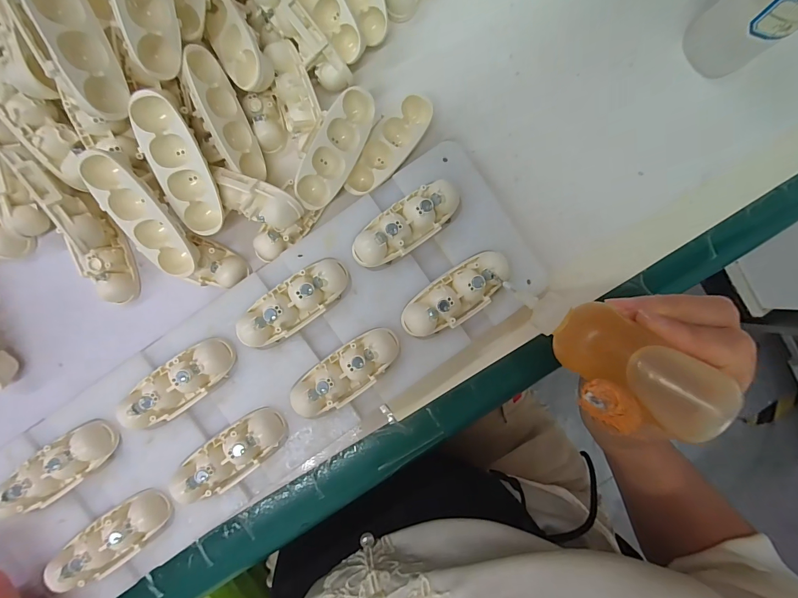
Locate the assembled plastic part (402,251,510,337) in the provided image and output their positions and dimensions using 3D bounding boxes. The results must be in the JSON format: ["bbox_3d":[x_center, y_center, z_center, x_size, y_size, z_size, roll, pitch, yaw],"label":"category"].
[{"bbox_3d":[0.031,-0.001,0.200,0.062,0.016,0.025,-36,94,-1],"label":"assembled plastic part"}]

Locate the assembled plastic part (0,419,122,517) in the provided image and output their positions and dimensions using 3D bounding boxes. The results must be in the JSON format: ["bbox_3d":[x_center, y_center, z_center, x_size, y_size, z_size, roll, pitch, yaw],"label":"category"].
[{"bbox_3d":[-0.172,0.086,0.190,0.056,0.016,0.022,-39,94,-1],"label":"assembled plastic part"}]

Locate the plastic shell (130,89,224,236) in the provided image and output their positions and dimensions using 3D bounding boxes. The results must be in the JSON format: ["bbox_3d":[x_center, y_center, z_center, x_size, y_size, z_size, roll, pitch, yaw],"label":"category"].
[{"bbox_3d":[-0.104,-0.064,0.183,0.021,0.013,0.064,-16,119,-2],"label":"plastic shell"}]

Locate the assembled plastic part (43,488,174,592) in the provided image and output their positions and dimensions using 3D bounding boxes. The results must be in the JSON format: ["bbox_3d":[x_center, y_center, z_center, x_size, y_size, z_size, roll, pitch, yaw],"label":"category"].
[{"bbox_3d":[-0.146,0.122,0.192,0.059,0.016,0.024,-37,94,-1],"label":"assembled plastic part"}]

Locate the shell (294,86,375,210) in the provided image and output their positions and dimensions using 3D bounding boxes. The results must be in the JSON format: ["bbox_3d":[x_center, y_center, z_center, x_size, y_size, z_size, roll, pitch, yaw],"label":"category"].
[{"bbox_3d":[-0.032,-0.078,0.193,0.022,0.015,0.066,28,90,-4],"label":"shell"}]

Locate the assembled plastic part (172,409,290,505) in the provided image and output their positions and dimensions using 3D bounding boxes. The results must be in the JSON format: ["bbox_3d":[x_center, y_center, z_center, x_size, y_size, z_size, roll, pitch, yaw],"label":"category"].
[{"bbox_3d":[-0.087,0.080,0.194,0.060,0.015,0.024,-37,94,-1],"label":"assembled plastic part"}]

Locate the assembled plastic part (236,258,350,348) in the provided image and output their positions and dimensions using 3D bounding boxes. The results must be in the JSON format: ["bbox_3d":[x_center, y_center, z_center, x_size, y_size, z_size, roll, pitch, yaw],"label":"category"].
[{"bbox_3d":[-0.054,0.002,0.194,0.061,0.016,0.024,-35,94,-1],"label":"assembled plastic part"}]

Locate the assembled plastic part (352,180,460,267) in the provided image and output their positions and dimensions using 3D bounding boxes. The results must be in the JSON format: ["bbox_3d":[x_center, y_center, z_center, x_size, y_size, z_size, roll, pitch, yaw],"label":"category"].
[{"bbox_3d":[0.005,-0.040,0.197,0.064,0.016,0.023,-35,94,-1],"label":"assembled plastic part"}]

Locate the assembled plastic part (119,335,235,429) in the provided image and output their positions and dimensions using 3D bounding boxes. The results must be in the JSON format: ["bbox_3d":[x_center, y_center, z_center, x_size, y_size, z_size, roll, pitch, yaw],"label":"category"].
[{"bbox_3d":[-0.112,0.044,0.192,0.060,0.015,0.023,-37,94,-1],"label":"assembled plastic part"}]

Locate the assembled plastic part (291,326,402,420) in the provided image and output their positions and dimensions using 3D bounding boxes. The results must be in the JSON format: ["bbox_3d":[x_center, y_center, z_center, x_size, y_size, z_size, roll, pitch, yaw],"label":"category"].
[{"bbox_3d":[-0.027,0.038,0.197,0.060,0.016,0.024,-38,94,-1],"label":"assembled plastic part"}]

